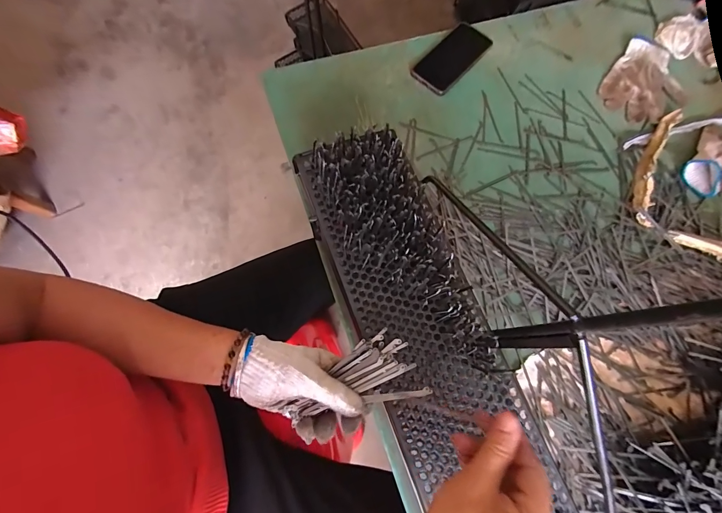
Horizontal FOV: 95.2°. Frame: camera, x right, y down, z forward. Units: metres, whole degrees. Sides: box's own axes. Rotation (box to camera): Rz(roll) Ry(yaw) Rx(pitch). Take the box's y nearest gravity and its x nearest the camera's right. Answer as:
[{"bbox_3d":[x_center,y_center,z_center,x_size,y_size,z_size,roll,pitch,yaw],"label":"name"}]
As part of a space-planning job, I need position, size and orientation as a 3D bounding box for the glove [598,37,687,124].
[{"bbox_3d":[0.527,-0.319,0.605,0.134,0.017,0.175,38,75,9],"label":"glove"}]

